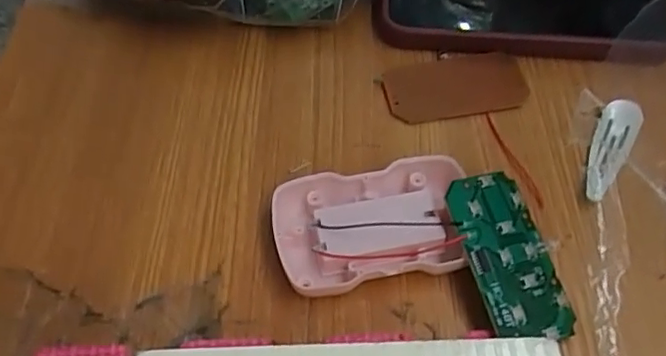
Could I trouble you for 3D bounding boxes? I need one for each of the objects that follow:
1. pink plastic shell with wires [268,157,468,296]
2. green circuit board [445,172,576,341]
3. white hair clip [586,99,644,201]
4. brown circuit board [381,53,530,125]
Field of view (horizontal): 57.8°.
[{"bbox_3d":[0.017,0.020,0.265,0.084,0.022,0.053,-10,56,-5],"label":"pink plastic shell with wires"},{"bbox_3d":[0.073,0.032,0.252,0.036,0.004,0.072,-10,69,-20],"label":"green circuit board"},{"bbox_3d":[0.136,-0.013,0.295,0.019,0.008,0.066,23,59,16],"label":"white hair clip"},{"bbox_3d":[0.065,-0.048,0.322,0.073,0.006,0.038,-9,56,-5],"label":"brown circuit board"}]

